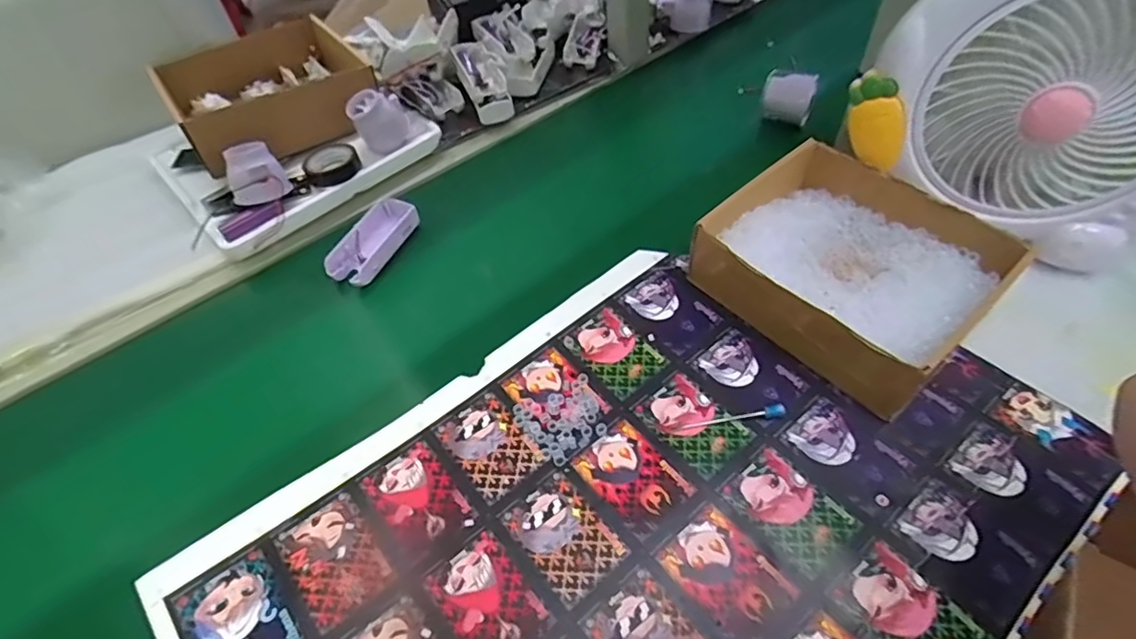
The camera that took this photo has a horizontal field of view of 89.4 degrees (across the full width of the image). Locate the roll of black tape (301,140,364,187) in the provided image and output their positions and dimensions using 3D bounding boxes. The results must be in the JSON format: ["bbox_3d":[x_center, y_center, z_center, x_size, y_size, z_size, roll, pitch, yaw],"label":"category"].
[{"bbox_3d":[-0.270,-0.180,0.650,0.060,0.019,0.060,-2,52,2],"label":"roll of black tape"}]

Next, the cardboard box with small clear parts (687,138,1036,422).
[{"bbox_3d":[0.238,-0.048,0.509,0.177,0.078,0.225,-39,59,-22],"label":"cardboard box with small clear parts"}]

